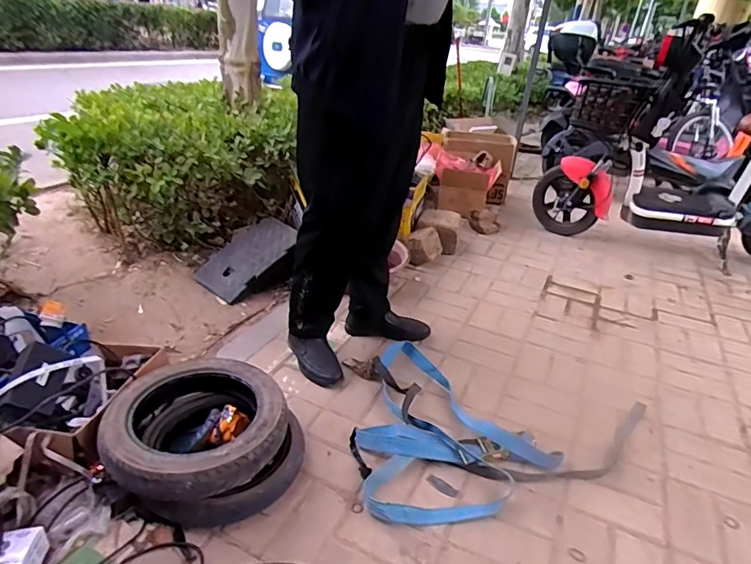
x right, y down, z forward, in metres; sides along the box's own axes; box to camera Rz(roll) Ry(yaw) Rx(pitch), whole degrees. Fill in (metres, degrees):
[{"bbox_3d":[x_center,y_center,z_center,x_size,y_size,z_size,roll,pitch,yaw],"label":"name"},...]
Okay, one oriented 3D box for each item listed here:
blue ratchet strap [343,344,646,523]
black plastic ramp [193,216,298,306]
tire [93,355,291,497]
[{"bbox_3d":[0.315,0.329,1.260,0.782,0.033,0.550,-2,30,-13],"label":"blue ratchet strap"},{"bbox_3d":[-0.478,-0.099,1.806,0.277,0.151,0.368,28,36,35],"label":"black plastic ramp"},{"bbox_3d":[-0.367,0.281,0.996,0.351,0.069,0.347,-10,33,-25],"label":"tire"}]

